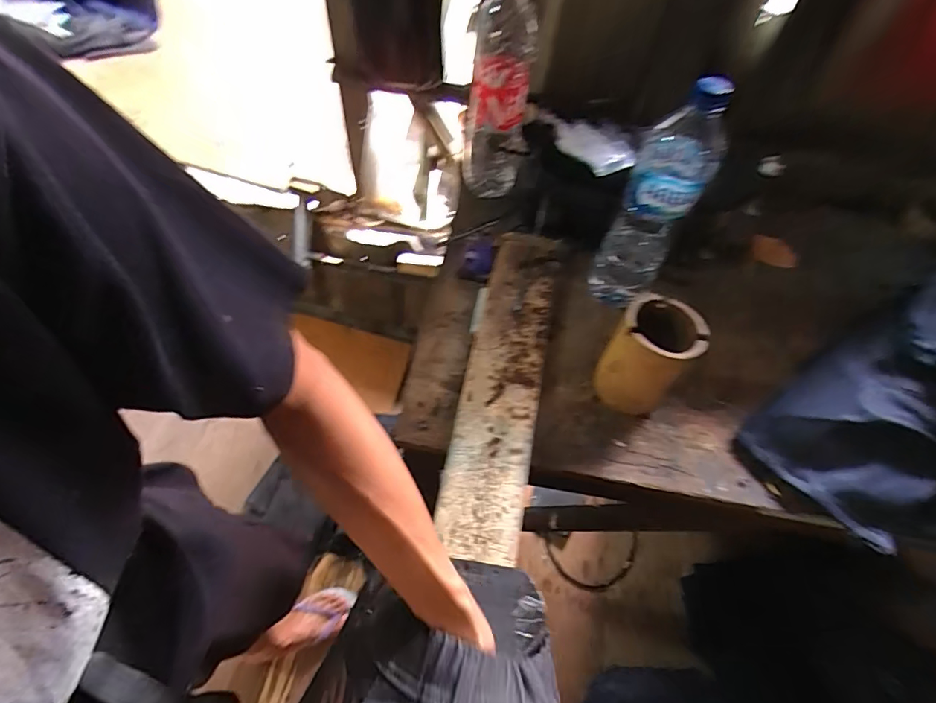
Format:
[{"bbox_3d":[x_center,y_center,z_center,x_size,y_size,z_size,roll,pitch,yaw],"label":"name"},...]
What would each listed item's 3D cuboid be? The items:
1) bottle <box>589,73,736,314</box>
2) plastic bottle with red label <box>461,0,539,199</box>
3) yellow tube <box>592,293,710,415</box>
[{"bbox_3d":[0.244,-0.189,0.618,0.086,0.308,0.098,31,62,14],"label":"bottle"},{"bbox_3d":[0.049,-0.389,0.734,0.098,0.299,0.089,4,59,-1],"label":"plastic bottle with red label"},{"bbox_3d":[0.220,0.003,0.584,0.089,0.126,0.094,2,59,-3],"label":"yellow tube"}]

